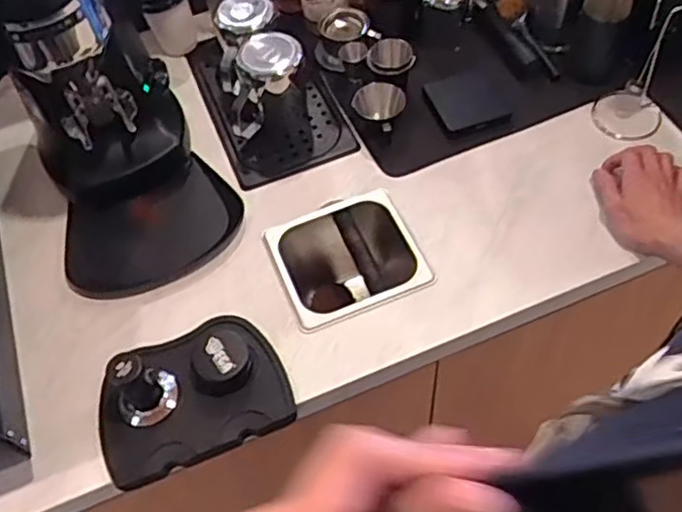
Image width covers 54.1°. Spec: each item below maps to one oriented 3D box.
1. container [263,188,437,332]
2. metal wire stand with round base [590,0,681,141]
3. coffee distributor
[{"bbox_3d":[0.016,0.033,0.877,0.179,0.151,0.171,-20,57,-8],"label":"container"},{"bbox_3d":[0.375,-0.237,0.826,0.082,0.197,0.064,18,60,16],"label":"metal wire stand with round base"},{"bbox_3d":[-0.131,0.115,0.730,0.069,0.034,0.063,-2,56,4],"label":"coffee distributor"}]

